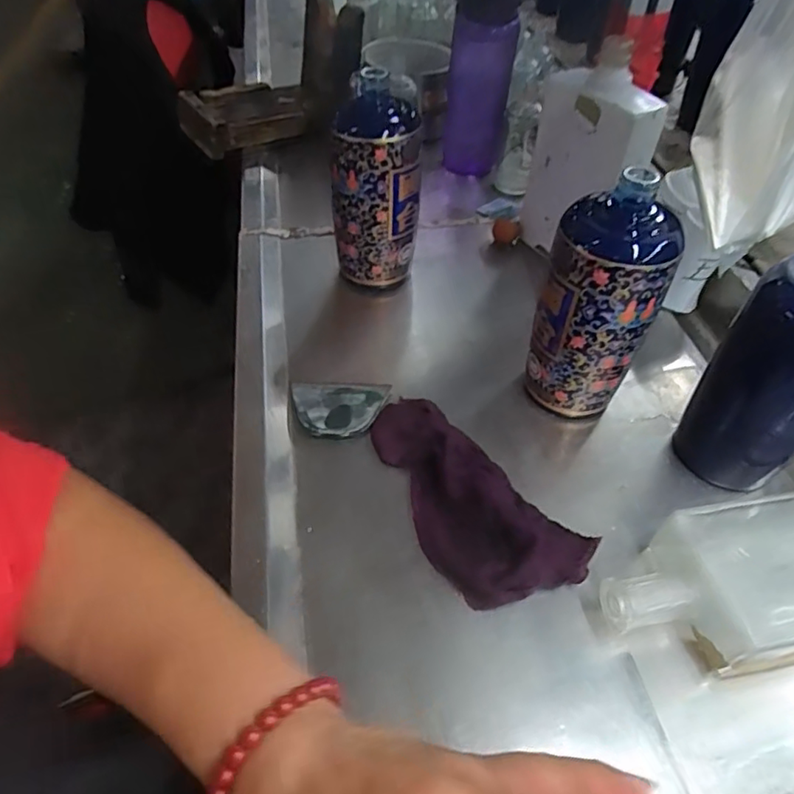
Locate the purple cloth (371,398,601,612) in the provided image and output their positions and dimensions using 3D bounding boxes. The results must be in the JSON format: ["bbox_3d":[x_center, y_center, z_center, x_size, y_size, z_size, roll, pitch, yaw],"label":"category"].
[{"bbox_3d":[0.041,0.065,0.411,0.091,0.033,0.186,-33,54,-25],"label":"purple cloth"}]

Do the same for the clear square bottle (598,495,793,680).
[{"bbox_3d":[0.241,0.115,0.366,0.233,0.050,0.093,-10,48,-6],"label":"clear square bottle"}]

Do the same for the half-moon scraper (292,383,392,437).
[{"bbox_3d":[-0.046,0.007,0.475,0.078,0.013,0.058,-3,47,0],"label":"half-moon scraper"}]

